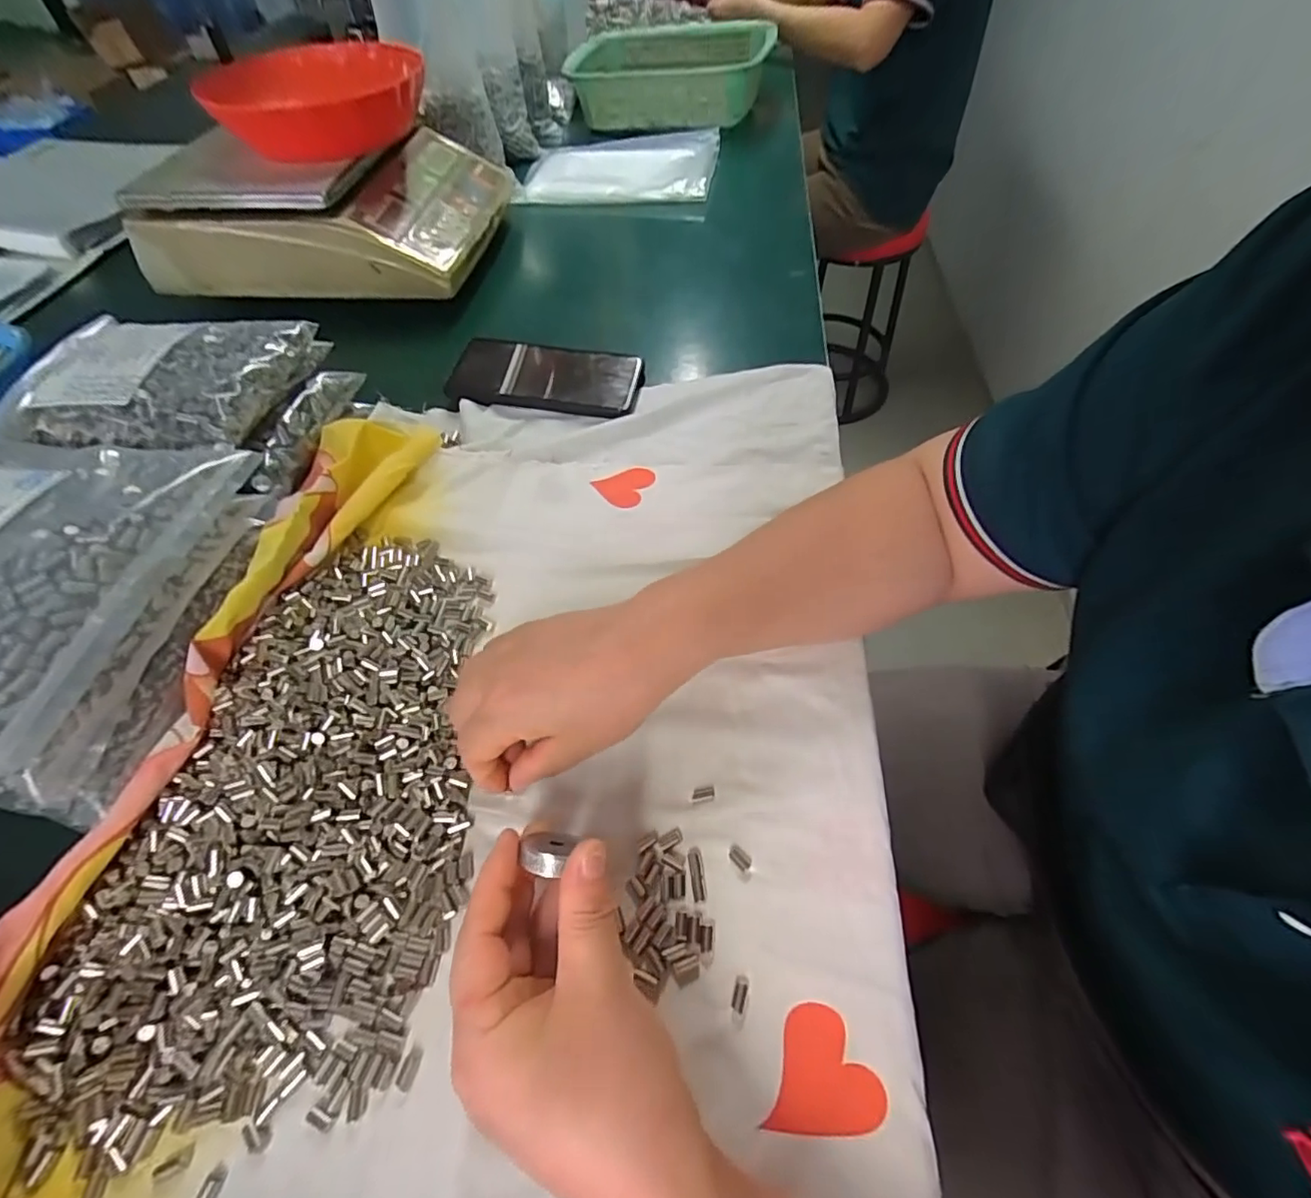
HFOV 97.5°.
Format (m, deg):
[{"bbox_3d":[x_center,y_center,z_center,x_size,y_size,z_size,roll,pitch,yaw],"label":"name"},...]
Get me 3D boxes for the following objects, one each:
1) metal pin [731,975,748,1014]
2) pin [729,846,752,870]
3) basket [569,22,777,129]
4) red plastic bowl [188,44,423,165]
[{"bbox_3d":[0.036,0.168,0.245,0.006,0.004,0.013,16,57,12],"label":"metal pin"},{"bbox_3d":[0.041,0.125,0.277,0.012,0.004,0.007,35,63,23],"label":"pin"},{"bbox_3d":[0.019,-0.768,0.858,0.288,0.091,0.239,0,55,2],"label":"basket"},{"bbox_3d":[-0.329,-0.496,0.577,0.192,0.059,0.164,-12,55,-7],"label":"red plastic bowl"}]

